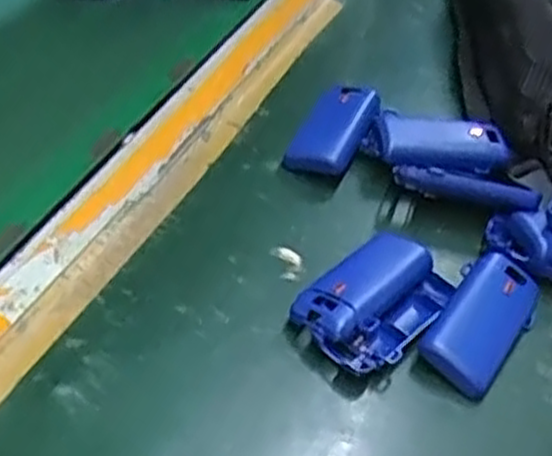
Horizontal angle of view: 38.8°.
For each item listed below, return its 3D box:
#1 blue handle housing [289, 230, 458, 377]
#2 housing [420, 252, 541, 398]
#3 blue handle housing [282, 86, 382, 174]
[{"bbox_3d":[0.059,0.041,0.446,0.061,0.030,0.092,37,52,26],"label":"blue handle housing"},{"bbox_3d":[0.117,0.052,0.447,0.043,0.019,0.091,40,54,1],"label":"housing"},{"bbox_3d":[0.041,-0.067,0.549,0.043,0.032,0.080,23,47,15],"label":"blue handle housing"}]

